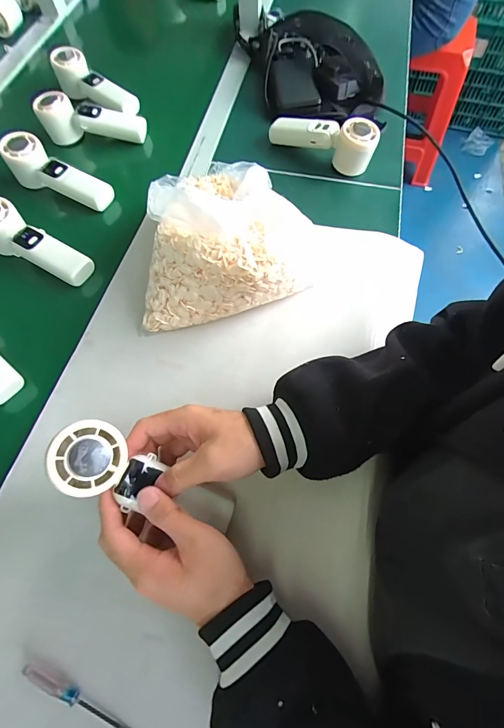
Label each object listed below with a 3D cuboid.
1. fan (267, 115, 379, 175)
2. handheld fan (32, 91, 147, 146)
[{"bbox_3d":[0.109,-0.351,0.547,0.166,0.059,0.056,36,70,15],"label":"fan"},{"bbox_3d":[-0.259,-0.402,0.581,0.167,0.052,0.042,2,65,1],"label":"handheld fan"}]

